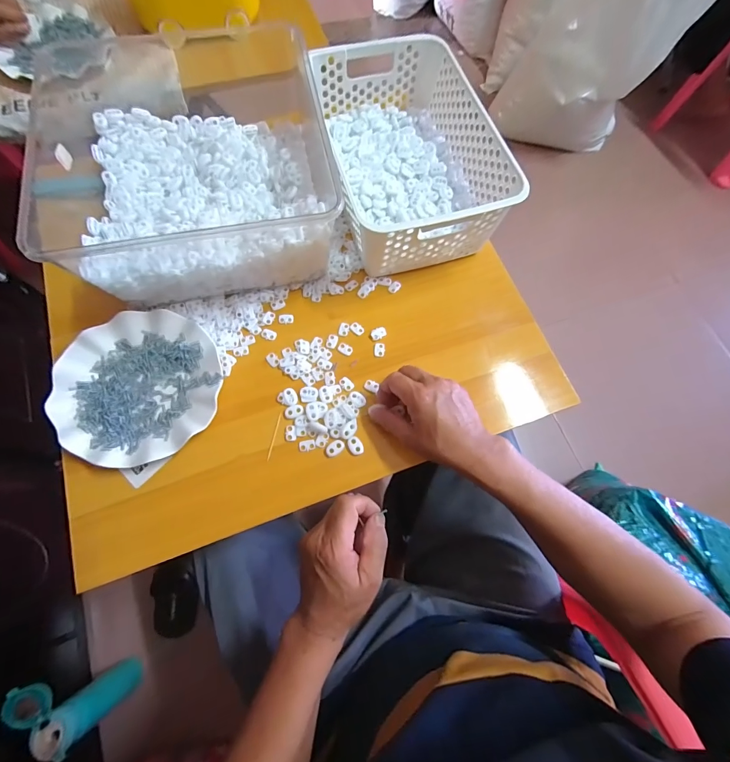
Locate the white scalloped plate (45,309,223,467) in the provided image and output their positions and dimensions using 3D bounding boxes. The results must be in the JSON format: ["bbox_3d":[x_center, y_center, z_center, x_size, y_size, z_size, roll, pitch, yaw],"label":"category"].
[{"bbox_3d":[-0.261,0.005,0.422,0.177,0.021,0.177,1,71,-2],"label":"white scalloped plate"}]

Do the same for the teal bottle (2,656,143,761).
[{"bbox_3d":[-0.490,0.544,0.634,0.056,0.235,0.118,-40,77,-15],"label":"teal bottle"}]

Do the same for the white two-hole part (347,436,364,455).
[{"bbox_3d":[-0.011,0.075,0.419,0.015,0.004,0.021,-24,73,-11],"label":"white two-hole part"}]

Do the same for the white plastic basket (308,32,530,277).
[{"bbox_3d":[0.053,-0.303,0.498,0.199,0.114,0.305,-14,72,-8],"label":"white plastic basket"}]

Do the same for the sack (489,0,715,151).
[{"bbox_3d":[0.711,-0.991,1.076,0.400,0.601,0.280,23,76,-6],"label":"sack"}]

